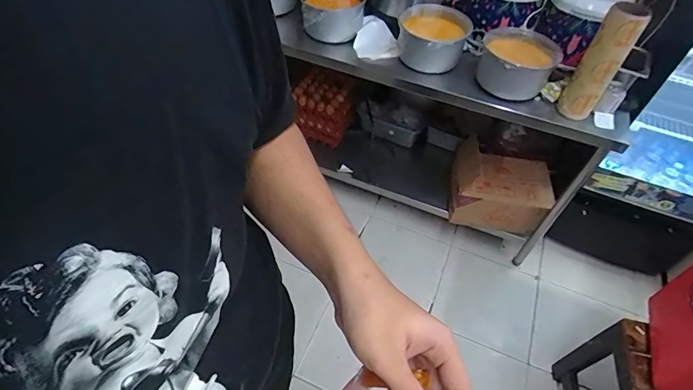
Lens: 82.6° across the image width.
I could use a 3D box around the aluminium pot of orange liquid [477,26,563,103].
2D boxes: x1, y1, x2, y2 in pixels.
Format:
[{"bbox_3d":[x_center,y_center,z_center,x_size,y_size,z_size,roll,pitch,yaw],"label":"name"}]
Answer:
[{"bbox_3d":[0.514,-0.408,1.214,0.231,0.133,0.221,2,51,-2],"label":"aluminium pot of orange liquid"}]

